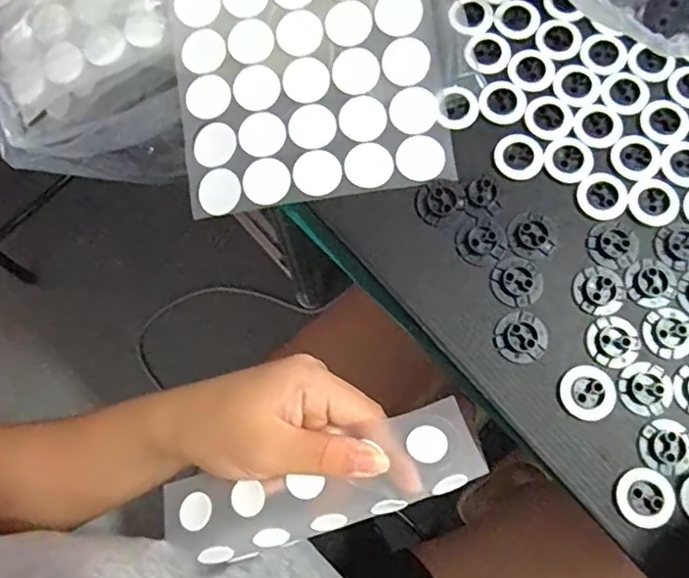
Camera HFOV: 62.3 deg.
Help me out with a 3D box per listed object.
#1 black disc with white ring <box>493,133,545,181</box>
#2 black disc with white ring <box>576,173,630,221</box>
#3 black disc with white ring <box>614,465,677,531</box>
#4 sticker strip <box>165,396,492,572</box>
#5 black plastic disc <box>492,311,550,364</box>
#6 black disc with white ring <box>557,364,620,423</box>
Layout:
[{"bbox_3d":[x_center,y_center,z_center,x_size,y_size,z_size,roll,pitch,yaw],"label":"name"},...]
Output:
[{"bbox_3d":[0.102,-0.077,0.332,0.028,0.004,0.028,0,78,1],"label":"black disc with white ring"},{"bbox_3d":[0.148,-0.053,0.326,0.028,0.004,0.027,0,78,1],"label":"black disc with white ring"},{"bbox_3d":[0.154,0.106,0.291,0.029,0.004,0.028,0,78,1],"label":"black disc with white ring"},{"bbox_3d":[-0.013,0.098,0.275,0.158,0.016,0.048,-22,105,12],"label":"sticker strip"},{"bbox_3d":[0.097,0.026,0.310,0.028,0.004,0.027,0,78,1],"label":"black plastic disc"},{"bbox_3d":[0.130,0.055,0.303,0.029,0.004,0.028,0,78,1],"label":"black disc with white ring"}]

